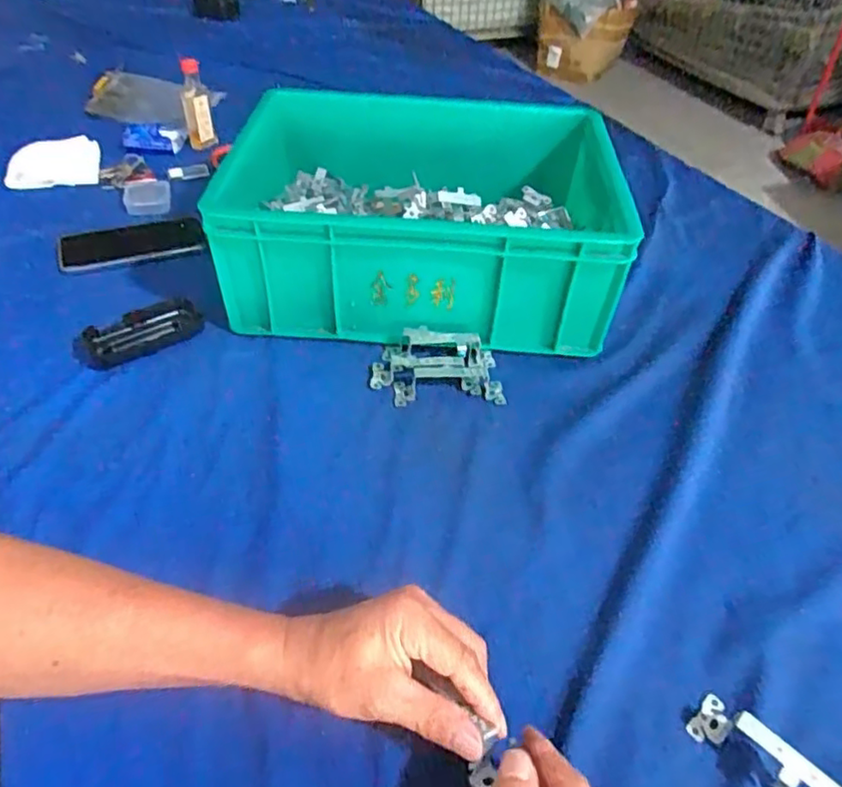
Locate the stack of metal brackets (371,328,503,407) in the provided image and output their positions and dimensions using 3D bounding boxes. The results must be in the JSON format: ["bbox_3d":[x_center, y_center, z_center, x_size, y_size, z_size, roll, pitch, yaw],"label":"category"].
[{"bbox_3d":[0.014,-0.029,0.625,0.125,0.035,0.081,-2,45,-6],"label":"stack of metal brackets"}]

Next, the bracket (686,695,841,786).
[{"bbox_3d":[0.218,0.225,0.373,0.030,0.029,0.103,-33,55,-31],"label":"bracket"}]

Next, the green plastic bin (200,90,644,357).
[{"bbox_3d":[0.011,-0.201,0.713,0.408,0.148,0.294,4,45,0],"label":"green plastic bin"}]

